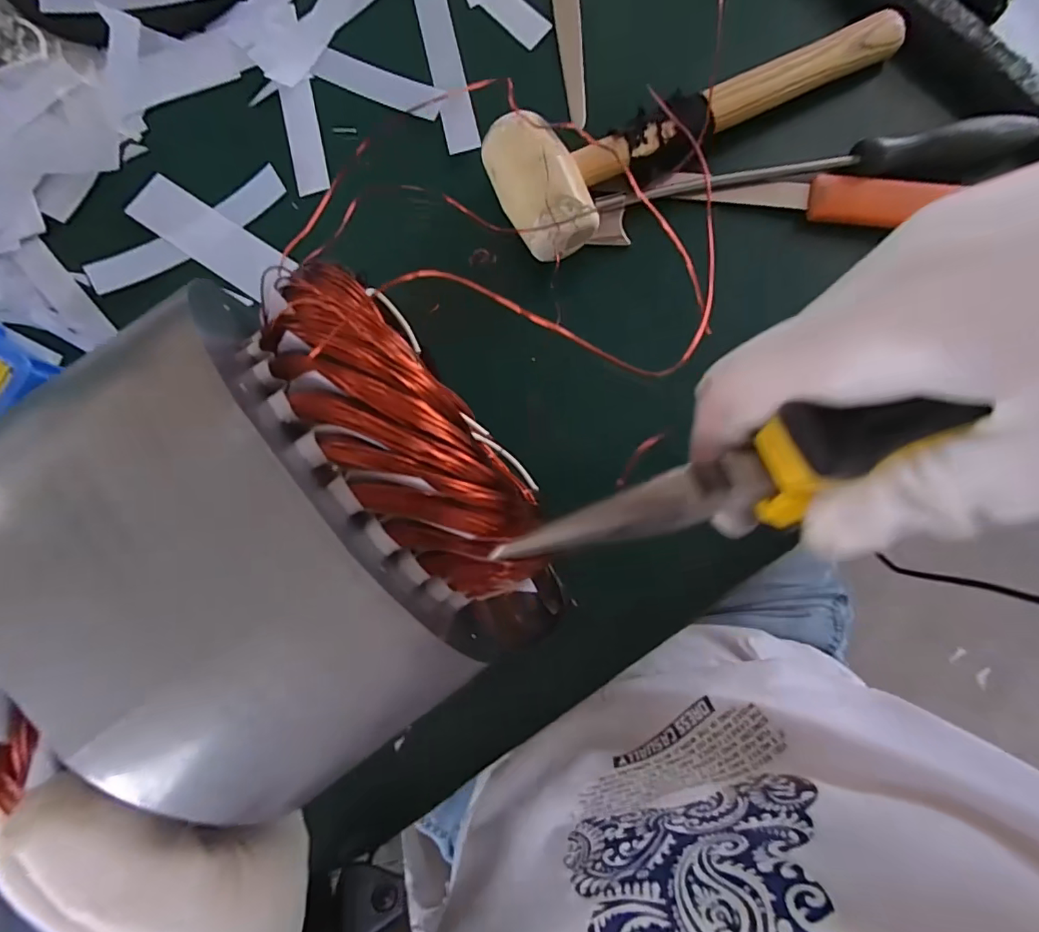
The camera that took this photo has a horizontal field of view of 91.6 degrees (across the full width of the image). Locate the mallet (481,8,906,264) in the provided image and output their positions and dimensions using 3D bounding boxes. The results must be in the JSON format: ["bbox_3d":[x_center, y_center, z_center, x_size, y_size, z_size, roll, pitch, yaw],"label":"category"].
[{"bbox_3d":[0.103,-0.206,0.295,0.256,0.045,0.075,-30,87,-3],"label":"mallet"}]

